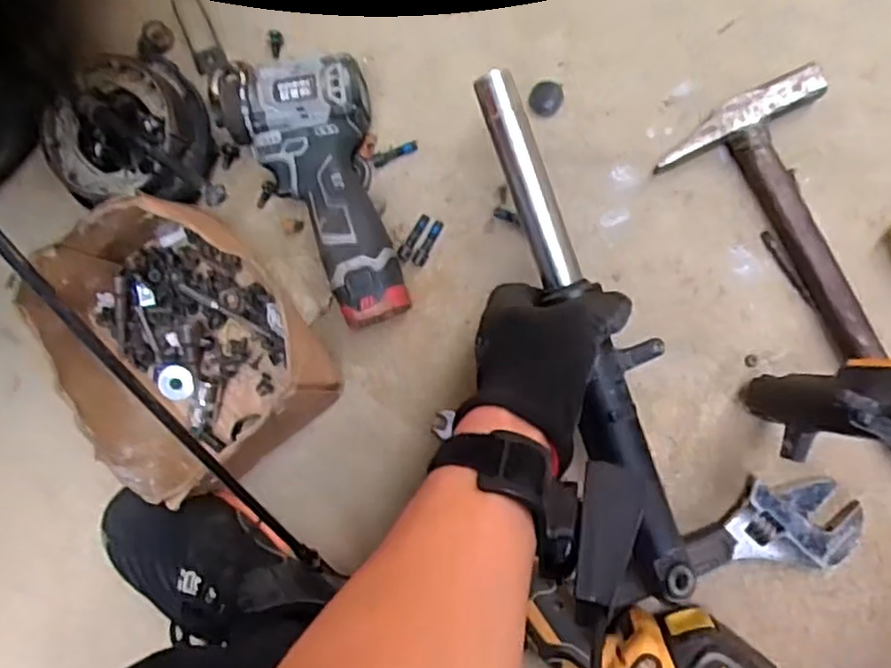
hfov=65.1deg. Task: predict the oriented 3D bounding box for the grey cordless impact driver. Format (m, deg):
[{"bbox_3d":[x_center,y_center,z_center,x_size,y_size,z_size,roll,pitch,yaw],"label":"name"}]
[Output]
[{"bbox_3d":[-0.097,-0.101,0.520,0.110,0.056,0.200,-12,89,9],"label":"grey cordless impact driver"}]

